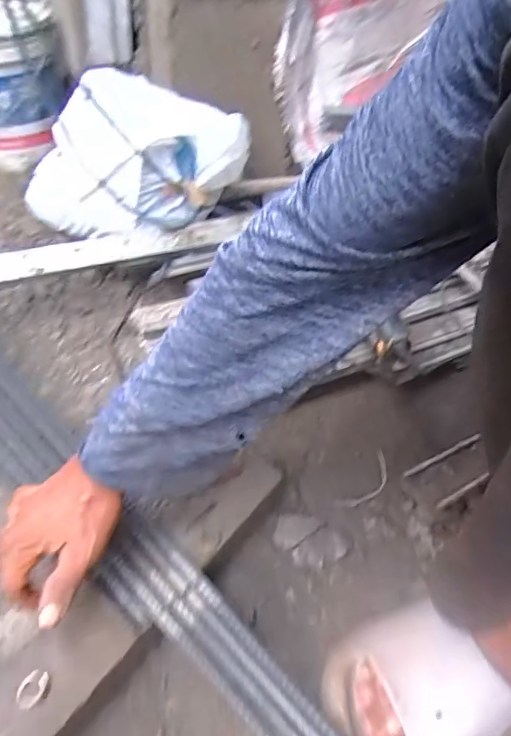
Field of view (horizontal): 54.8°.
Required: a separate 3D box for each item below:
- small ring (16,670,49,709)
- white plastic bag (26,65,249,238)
[{"bbox_3d":[-0.173,0.249,0.382,0.020,0.004,0.026,11,39,4],"label":"small ring"},{"bbox_3d":[-0.257,-0.395,0.917,0.477,0.258,0.227,6,40,21],"label":"white plastic bag"}]

